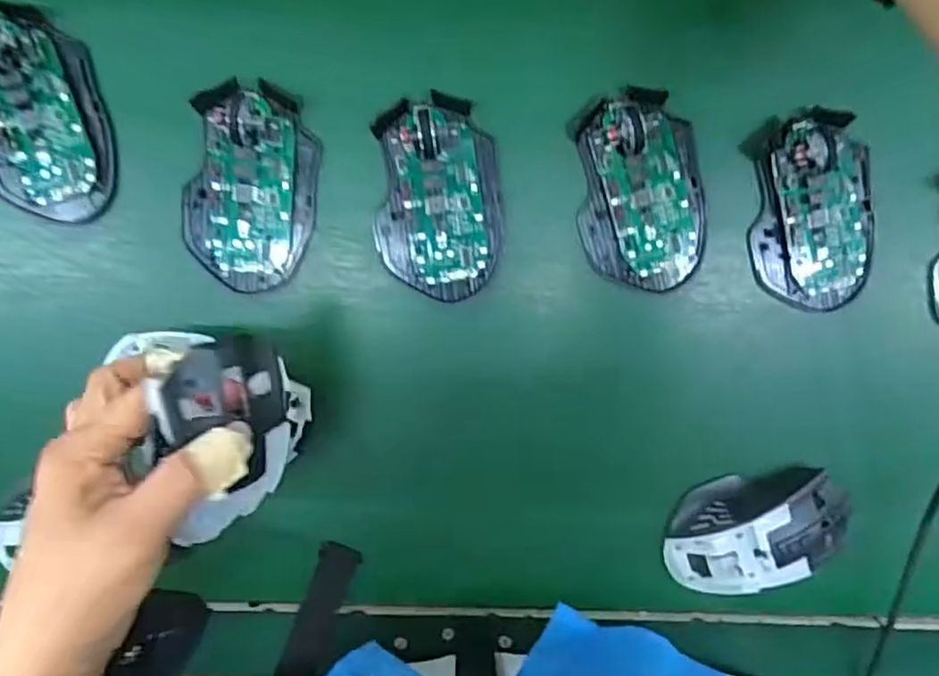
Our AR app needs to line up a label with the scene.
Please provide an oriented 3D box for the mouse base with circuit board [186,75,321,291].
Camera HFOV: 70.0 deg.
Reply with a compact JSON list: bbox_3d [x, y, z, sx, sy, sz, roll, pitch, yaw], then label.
[{"bbox_3d":[-0.124,-0.085,0.381,0.070,0.025,0.113,13,95,-4],"label":"mouse base with circuit board"}]

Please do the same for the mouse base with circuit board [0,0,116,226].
[{"bbox_3d":[-0.242,-0.122,0.370,0.069,0.021,0.113,-6,96,-2],"label":"mouse base with circuit board"}]

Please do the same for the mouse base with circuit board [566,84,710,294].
[{"bbox_3d":[0.101,-0.083,0.386,0.072,0.032,0.111,-11,96,-2],"label":"mouse base with circuit board"}]

